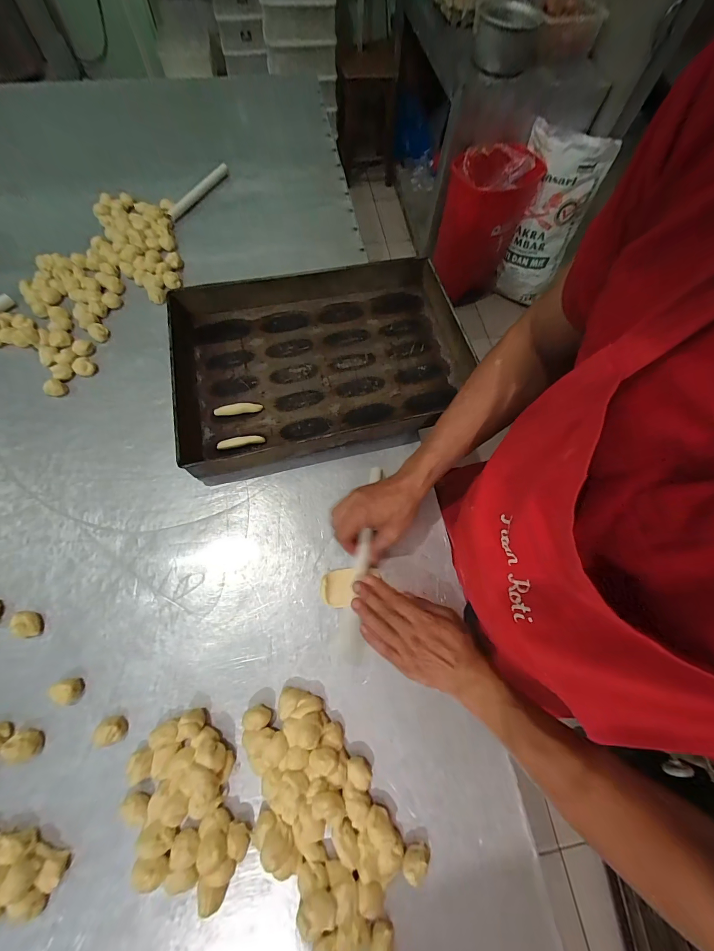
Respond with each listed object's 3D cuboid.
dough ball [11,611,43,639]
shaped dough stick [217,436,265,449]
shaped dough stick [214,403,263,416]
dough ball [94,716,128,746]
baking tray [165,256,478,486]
[{"bbox_3d":[-0.450,0.203,0.469,0.030,0.018,0.033,0,68,-1],"label":"dough ball"},{"bbox_3d":[-0.197,-0.058,0.585,0.077,0.015,0.017,-12,69,-6],"label":"shaped dough stick"},{"bbox_3d":[-0.211,-0.118,0.610,0.081,0.012,0.017,-10,68,-5],"label":"shaped dough stick"},{"bbox_3d":[-0.311,0.321,0.430,0.037,0.020,0.031,-26,71,-11],"label":"dough ball"},{"bbox_3d":[-0.057,-0.216,0.632,0.548,0.059,0.384,-11,69,-6],"label":"baking tray"}]

